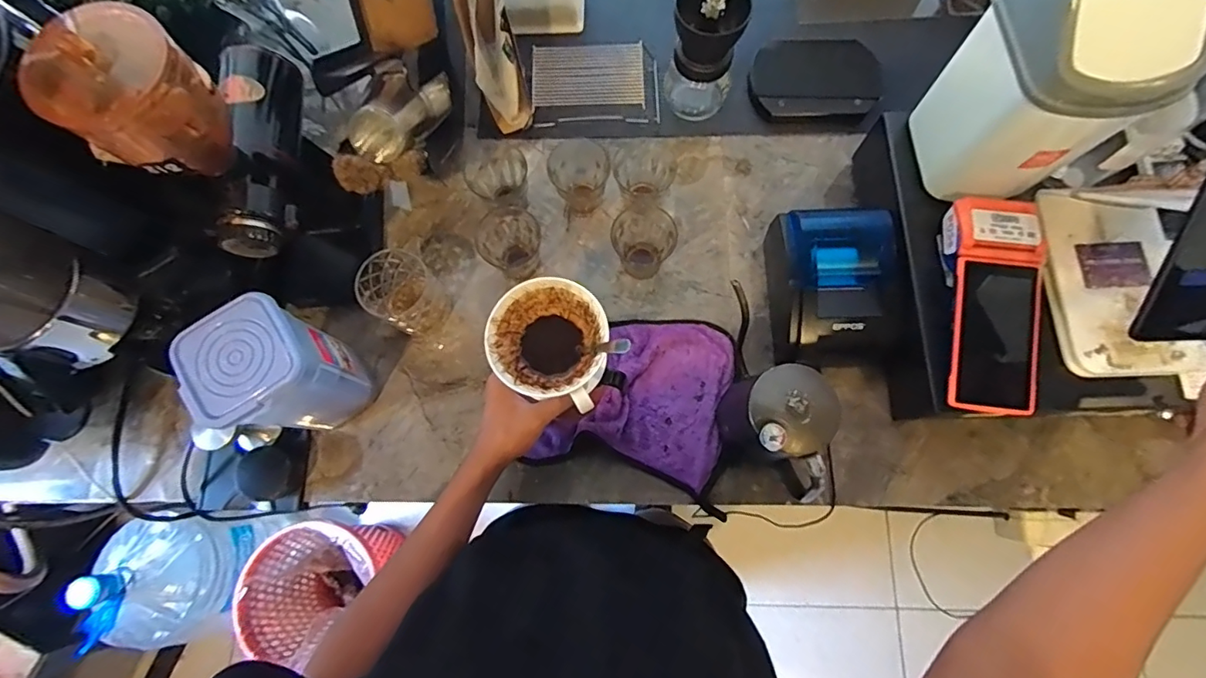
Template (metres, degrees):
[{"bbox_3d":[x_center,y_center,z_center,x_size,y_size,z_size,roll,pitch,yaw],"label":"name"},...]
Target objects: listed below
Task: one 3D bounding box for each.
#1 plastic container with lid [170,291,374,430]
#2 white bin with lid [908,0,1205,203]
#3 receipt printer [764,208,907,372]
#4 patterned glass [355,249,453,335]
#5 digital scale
[{"bbox_3d":[-0.339,0.042,0.575,0.102,0.196,0.101,-29,77,-5],"label":"plastic container with lid"},{"bbox_3d":[0.412,-0.239,0.492,0.124,0.211,0.135,-4,76,1],"label":"white bin with lid"},{"bbox_3d":[0.269,-0.059,0.628,0.140,0.101,0.174,-4,76,1],"label":"receipt printer"},{"bbox_3d":[-0.240,-0.053,0.646,0.081,0.095,0.080,29,78,9],"label":"patterned glass"},{"bbox_3d":[0.295,-0.364,0.735,0.177,0.033,0.121,0,76,2],"label":"digital scale"}]

